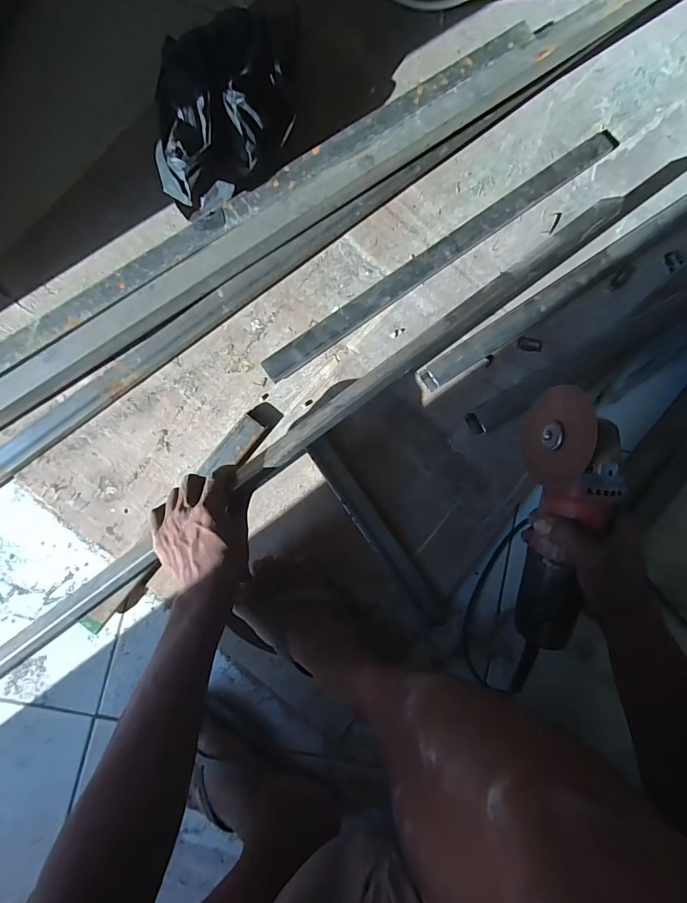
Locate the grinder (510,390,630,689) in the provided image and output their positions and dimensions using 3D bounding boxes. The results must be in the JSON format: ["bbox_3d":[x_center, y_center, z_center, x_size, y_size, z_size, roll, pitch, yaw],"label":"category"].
[{"bbox_3d":[0.225,0.106,0.414,0.069,0.079,0.334,0,101,-4],"label":"grinder"}]

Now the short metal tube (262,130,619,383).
[{"bbox_3d":[0.149,-0.287,0.578,0.619,0.022,0.032,-36,89,-6],"label":"short metal tube"}]

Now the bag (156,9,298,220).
[{"bbox_3d":[-0.143,-0.406,0.494,0.146,0.091,0.213,9,85,-3],"label":"bag"}]

